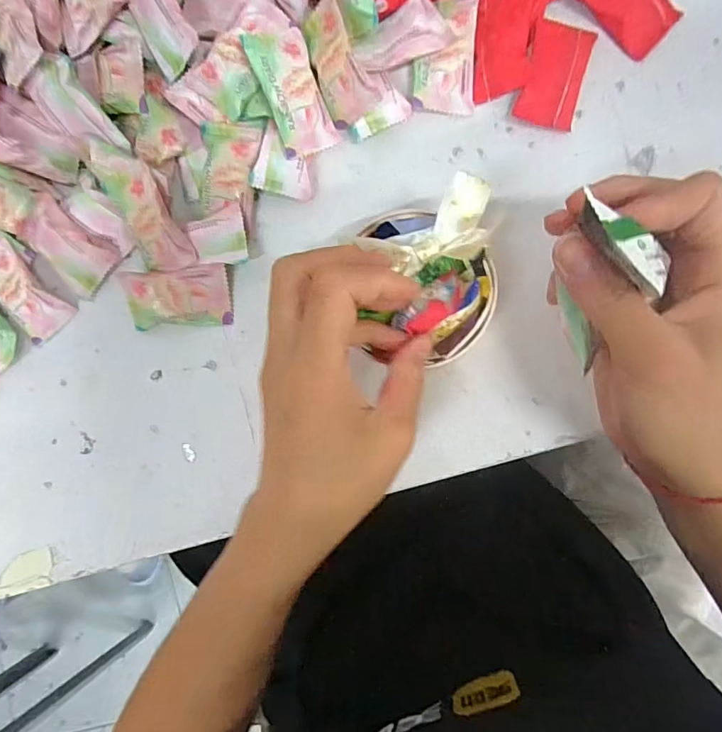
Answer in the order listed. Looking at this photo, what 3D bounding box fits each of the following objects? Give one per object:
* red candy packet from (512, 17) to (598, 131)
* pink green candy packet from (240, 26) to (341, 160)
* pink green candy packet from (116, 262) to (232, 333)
[{"bbox_3d":[0.112,-0.168,0.276,0.034,0.007,0.055,15,90,7],"label":"red candy packet"},{"bbox_3d":[-0.038,-0.156,0.273,0.036,0.011,0.063,-30,114,-21],"label":"pink green candy packet"},{"bbox_3d":[-0.113,-0.042,0.294,0.063,0.018,0.035,-3,87,7],"label":"pink green candy packet"}]

